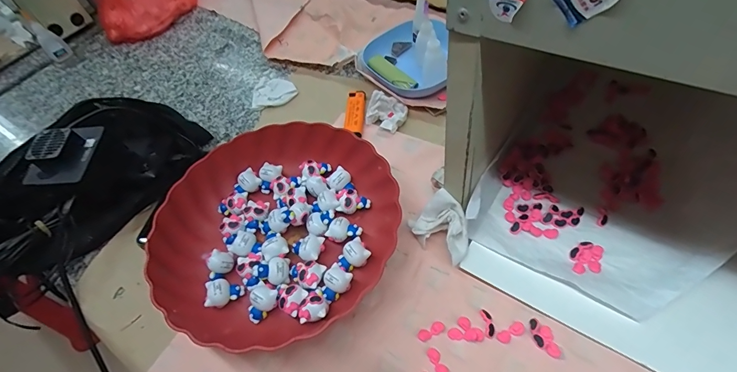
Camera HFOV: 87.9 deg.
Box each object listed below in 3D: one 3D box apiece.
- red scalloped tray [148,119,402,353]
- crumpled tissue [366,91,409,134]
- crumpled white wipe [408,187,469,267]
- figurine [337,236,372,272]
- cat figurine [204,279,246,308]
[{"bbox_3d":[-0.098,0.033,0.396,0.237,0.046,0.225,-33,56,-14],"label":"red scalloped tray"},{"bbox_3d":[0.023,-0.096,0.485,0.049,0.024,0.049,23,61,24],"label":"crumpled tissue"},{"bbox_3d":[0.072,0.041,0.366,0.060,0.040,0.045,35,68,29],"label":"crumpled white wipe"},{"bbox_3d":[-0.016,0.066,0.371,0.031,0.012,0.025,-31,55,-12],"label":"figurine"},{"bbox_3d":[-0.139,0.103,0.370,0.034,0.015,0.023,-13,53,1],"label":"cat figurine"}]

